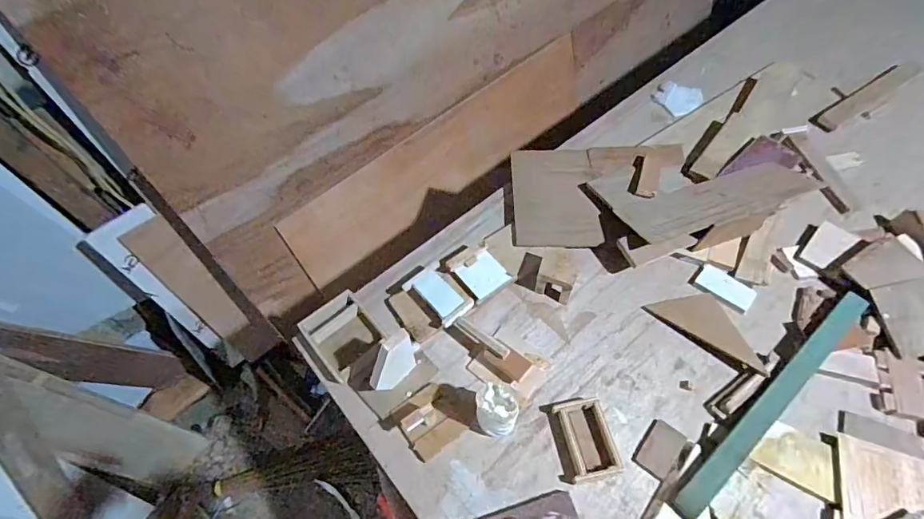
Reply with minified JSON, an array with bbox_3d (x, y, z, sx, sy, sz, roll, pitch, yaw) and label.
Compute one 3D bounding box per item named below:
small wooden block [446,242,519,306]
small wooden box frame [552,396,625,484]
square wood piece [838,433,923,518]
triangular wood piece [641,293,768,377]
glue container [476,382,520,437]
[{"bbox_3d":[0.033,0.029,0.907,0.096,0.037,0.111,-36,60,-18],"label":"small wooden block"},{"bbox_3d":[0.201,0.286,0.732,0.075,0.023,0.117,-11,55,-2],"label":"small wooden box frame"},{"bbox_3d":[0.661,0.350,0.659,0.202,0.022,0.132,15,58,15],"label":"square wood piece"},{"bbox_3d":[0.453,0.115,0.834,0.198,0.025,0.098,38,66,26],"label":"triangular wood piece"},{"bbox_3d":[0.057,0.242,0.726,0.062,0.103,0.058,-2,55,3],"label":"glue container"}]

